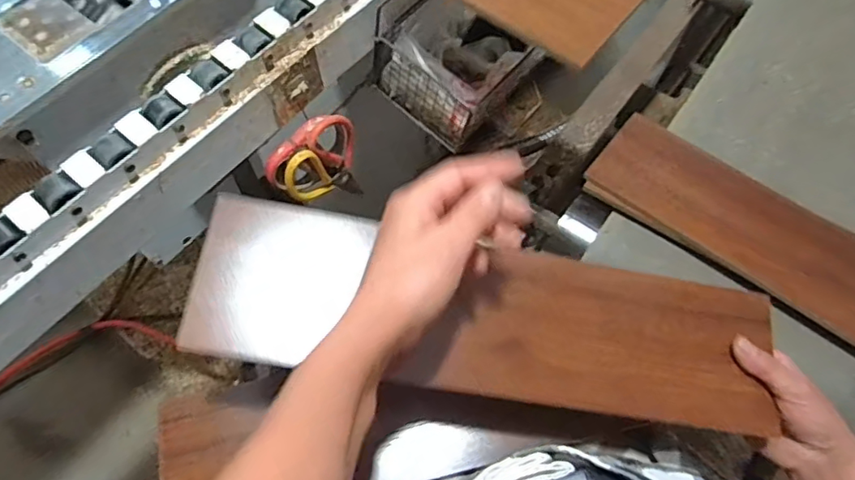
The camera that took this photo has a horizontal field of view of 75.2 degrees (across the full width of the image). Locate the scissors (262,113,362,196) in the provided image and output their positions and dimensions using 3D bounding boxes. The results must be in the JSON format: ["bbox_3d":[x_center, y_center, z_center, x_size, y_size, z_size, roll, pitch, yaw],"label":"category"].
[{"bbox_3d":[-0.127,-0.081,0.644,0.106,0.157,0.021,-36,71,-16],"label":"scissors"}]

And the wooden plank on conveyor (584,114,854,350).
[{"bbox_3d":[0.420,0.014,0.620,0.474,0.026,0.134,33,69,14],"label":"wooden plank on conveyor"}]

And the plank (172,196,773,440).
[{"bbox_3d":[0.058,0.062,0.439,0.457,0.023,0.122,11,65,-6],"label":"plank"}]

